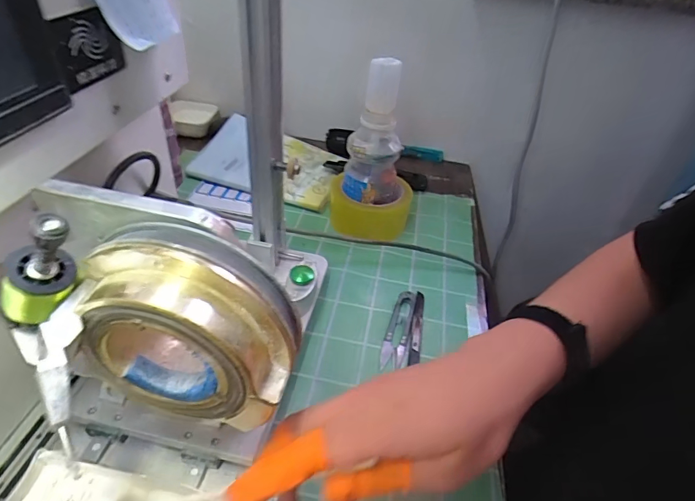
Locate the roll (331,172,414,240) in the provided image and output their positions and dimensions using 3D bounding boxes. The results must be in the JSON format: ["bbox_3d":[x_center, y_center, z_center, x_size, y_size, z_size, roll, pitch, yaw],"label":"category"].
[{"bbox_3d":[0.030,-0.053,0.557,0.103,0.048,0.103,4,41,-4],"label":"roll"}]

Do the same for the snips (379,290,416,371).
[{"bbox_3d":[0.053,0.078,0.439,0.023,0.008,0.095,14,41,8],"label":"snips"}]

